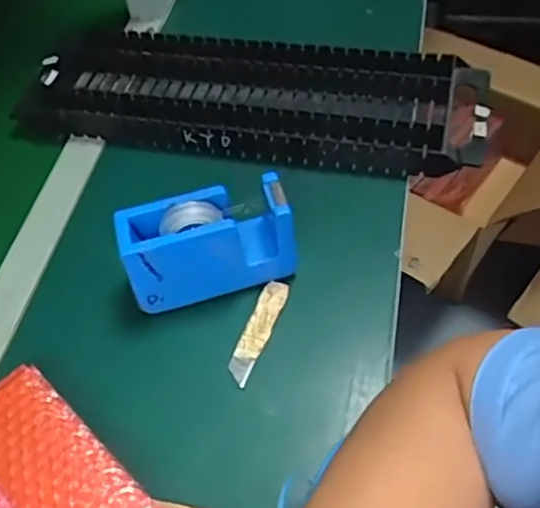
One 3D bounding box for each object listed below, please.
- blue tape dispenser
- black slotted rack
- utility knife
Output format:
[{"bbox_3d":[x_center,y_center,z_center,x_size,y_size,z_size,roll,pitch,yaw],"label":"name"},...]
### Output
[{"bbox_3d":[-0.047,-0.011,0.490,0.126,0.068,0.046,-15,55,-6],"label":"blue tape dispenser"},{"bbox_3d":[-0.025,-0.155,0.639,0.462,0.041,0.153,9,56,11],"label":"black slotted rack"},{"bbox_3d":[-0.009,0.059,0.495,0.020,0.011,0.089,17,58,17],"label":"utility knife"}]

